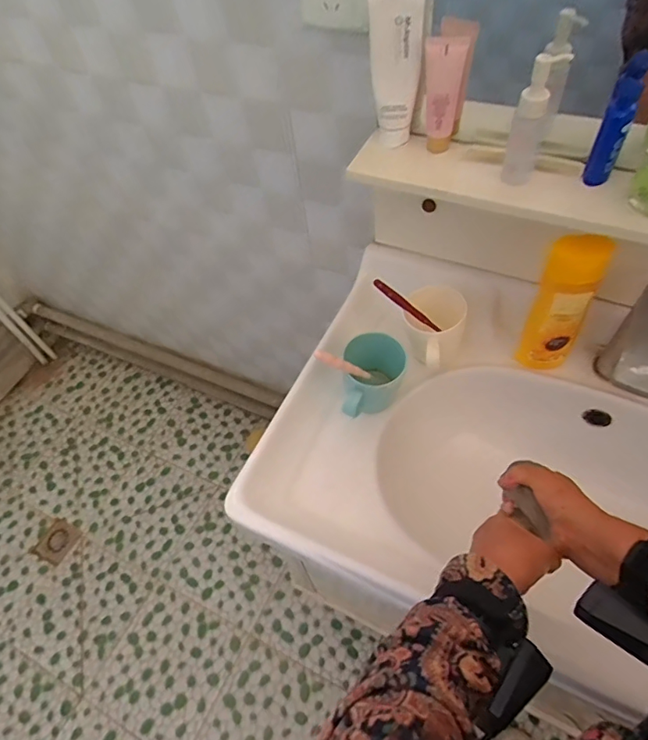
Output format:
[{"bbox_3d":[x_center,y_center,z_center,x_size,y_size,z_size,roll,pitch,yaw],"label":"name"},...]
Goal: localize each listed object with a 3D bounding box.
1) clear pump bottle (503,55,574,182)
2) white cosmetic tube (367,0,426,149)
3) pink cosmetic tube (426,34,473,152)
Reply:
[{"bbox_3d":[0.215,-0.257,0.519,0.034,0.125,0.030,17,49,12],"label":"clear pump bottle"},{"bbox_3d":[0.078,-0.340,0.565,0.062,0.148,0.032,17,49,12],"label":"white cosmetic tube"},{"bbox_3d":[0.131,-0.310,0.568,0.045,0.116,0.020,15,48,10],"label":"pink cosmetic tube"}]

